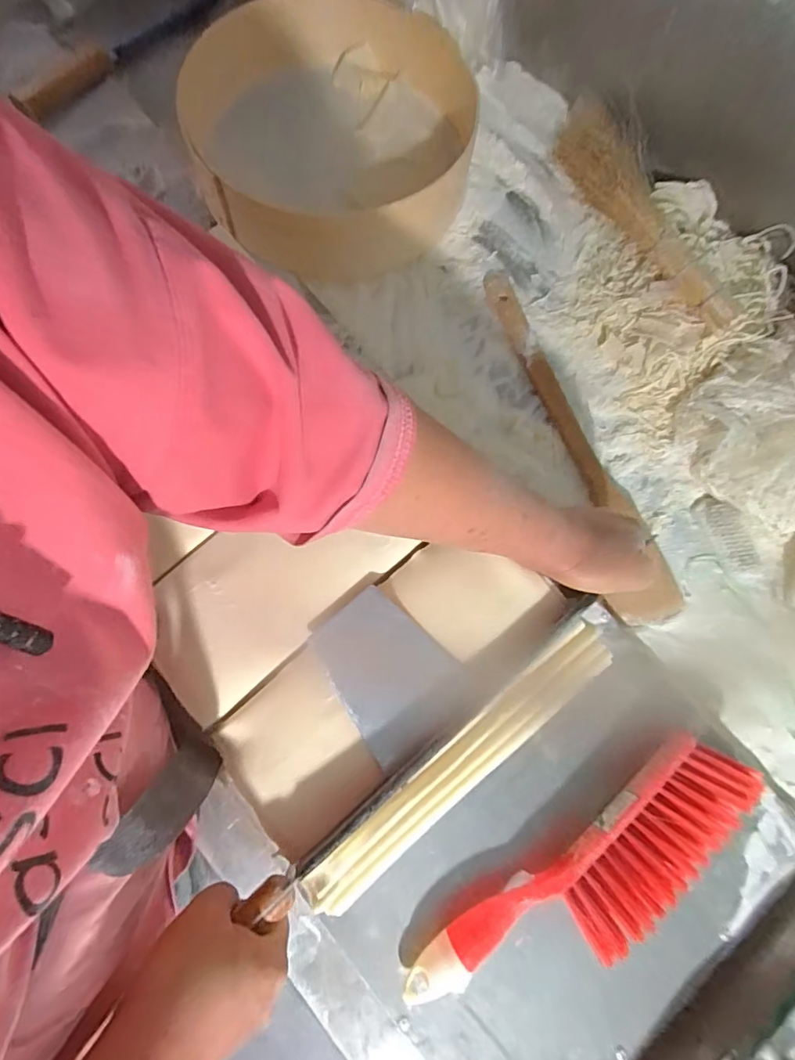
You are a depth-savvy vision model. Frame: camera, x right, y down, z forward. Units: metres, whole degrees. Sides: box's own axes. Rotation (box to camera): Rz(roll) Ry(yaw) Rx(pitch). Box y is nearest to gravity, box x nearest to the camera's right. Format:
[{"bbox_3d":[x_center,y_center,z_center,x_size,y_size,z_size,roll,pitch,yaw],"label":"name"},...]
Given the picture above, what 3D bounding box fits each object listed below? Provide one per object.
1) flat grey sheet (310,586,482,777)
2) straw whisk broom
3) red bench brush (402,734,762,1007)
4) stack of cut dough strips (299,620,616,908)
[{"bbox_3d":[-0.004,0.097,0.351,0.079,0.006,0.108,-34,76,-6],"label":"flat grey sheet"},{"bbox_3d":[0.256,-0.326,0.528,0.054,0.064,0.305,-24,79,-6],"label":"straw whisk broom"},{"bbox_3d":[0.148,0.274,0.390,0.310,0.036,0.080,-35,80,-8],"label":"red bench brush"},{"bbox_3d":[0.045,0.158,0.343,0.251,0.021,0.038,-40,81,-8],"label":"stack of cut dough strips"}]

